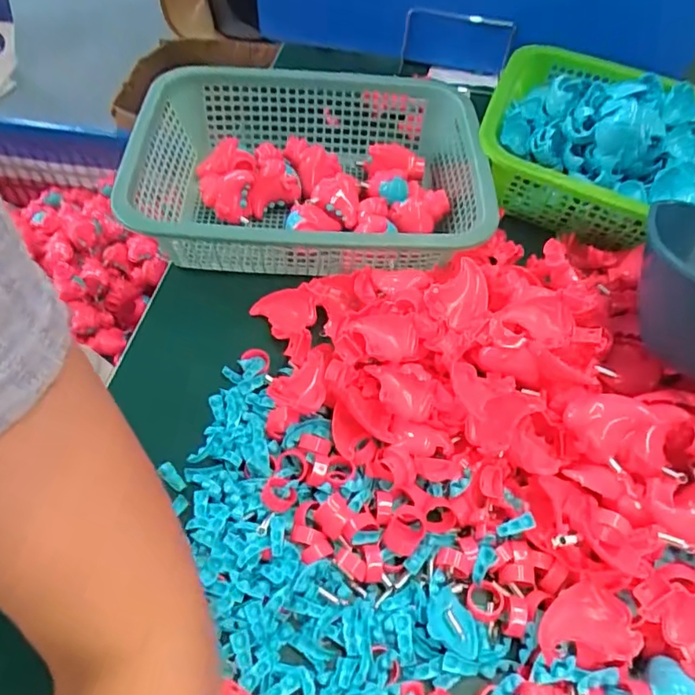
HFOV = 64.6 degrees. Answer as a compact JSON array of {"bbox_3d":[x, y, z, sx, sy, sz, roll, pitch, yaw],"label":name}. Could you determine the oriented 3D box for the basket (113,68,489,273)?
[{"bbox_3d":[-0.036,-0.181,0.586,0.340,0.091,0.271,-1,56,-4],"label":"basket"}]

